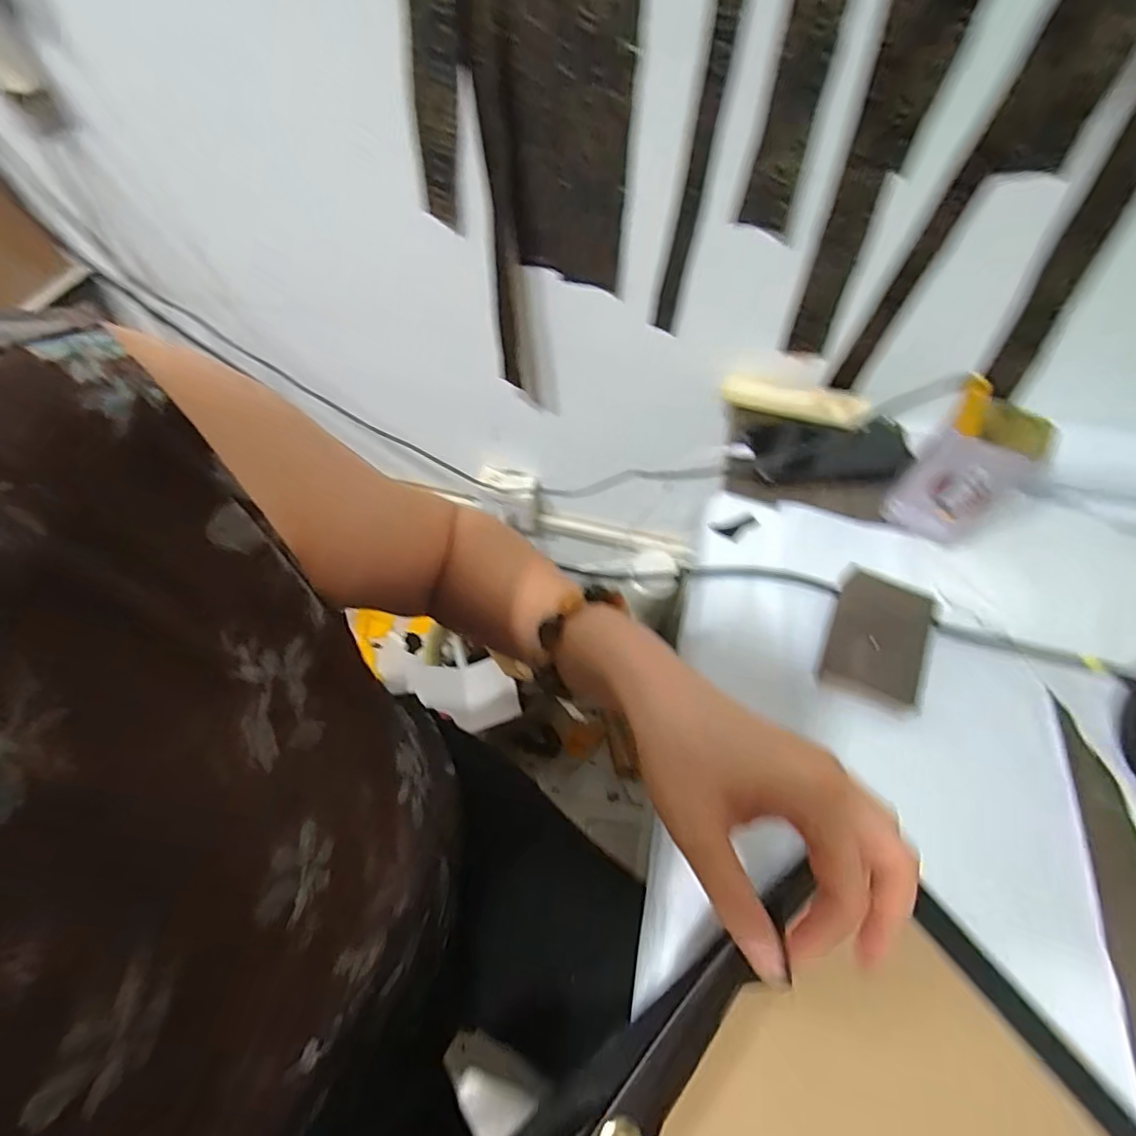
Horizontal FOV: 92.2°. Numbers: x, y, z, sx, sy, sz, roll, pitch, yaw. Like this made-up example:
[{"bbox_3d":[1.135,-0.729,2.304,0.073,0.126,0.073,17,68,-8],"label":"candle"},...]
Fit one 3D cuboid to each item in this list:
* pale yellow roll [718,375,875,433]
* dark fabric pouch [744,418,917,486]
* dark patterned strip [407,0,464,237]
[{"bbox_3d":[0.241,-0.179,0.589,0.151,0.026,0.025,22,61,27],"label":"pale yellow roll"},{"bbox_3d":[0.266,-0.126,0.562,0.156,0.021,0.079,-3,60,-1],"label":"dark fabric pouch"},{"bbox_3d":[-0.118,-0.402,0.492,0.043,0.176,0.008,23,57,5],"label":"dark patterned strip"}]

